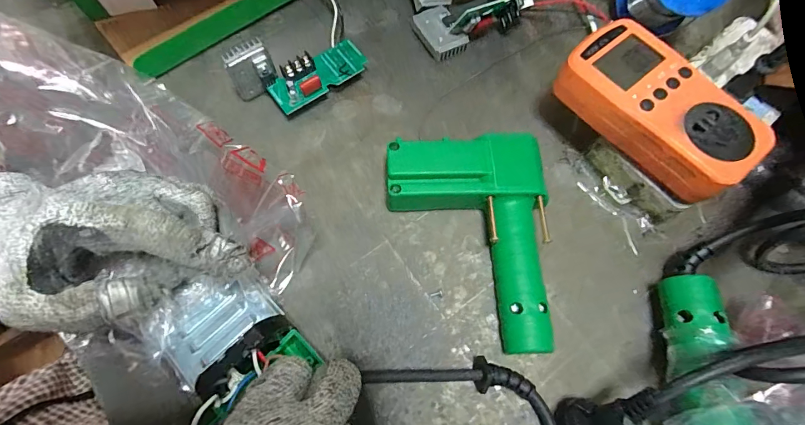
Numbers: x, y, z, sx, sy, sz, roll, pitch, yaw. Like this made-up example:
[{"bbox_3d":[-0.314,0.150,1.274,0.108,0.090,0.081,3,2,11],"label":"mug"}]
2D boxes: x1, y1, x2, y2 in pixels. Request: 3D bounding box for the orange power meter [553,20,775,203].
[{"bbox_3d":[0.169,-0.069,0.266,0.062,0.036,0.125,-41,75,-15],"label":"orange power meter"}]

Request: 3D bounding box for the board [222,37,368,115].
[{"bbox_3d":[-0.077,-0.107,0.304,0.101,0.045,0.044,-23,73,-10],"label":"board"}]

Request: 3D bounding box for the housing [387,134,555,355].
[{"bbox_3d":[0.046,0.020,0.270,0.105,0.029,0.144,-3,70,-4],"label":"housing"}]

